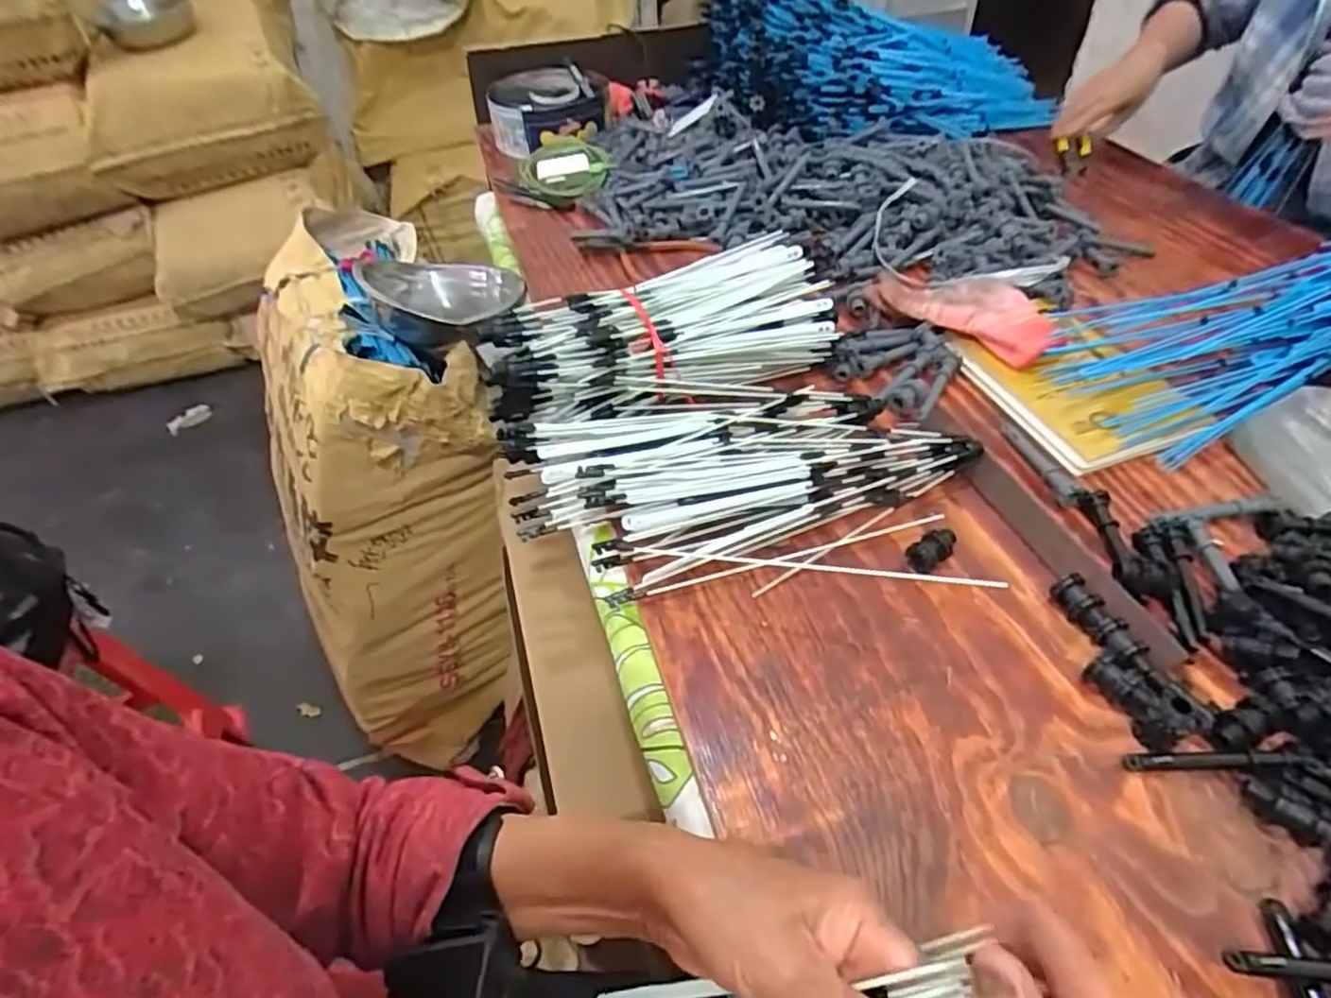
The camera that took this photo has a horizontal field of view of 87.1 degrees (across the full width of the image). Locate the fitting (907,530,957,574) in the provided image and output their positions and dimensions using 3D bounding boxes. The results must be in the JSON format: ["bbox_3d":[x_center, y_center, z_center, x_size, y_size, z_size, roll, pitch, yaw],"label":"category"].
[{"bbox_3d":[0.196,0.035,0.513,0.037,0.013,0.020,-27,52,-21],"label":"fitting"}]

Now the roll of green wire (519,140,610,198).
[{"bbox_3d":[-0.148,-0.482,1.013,0.121,0.025,0.148,-10,47,-7],"label":"roll of green wire"}]

